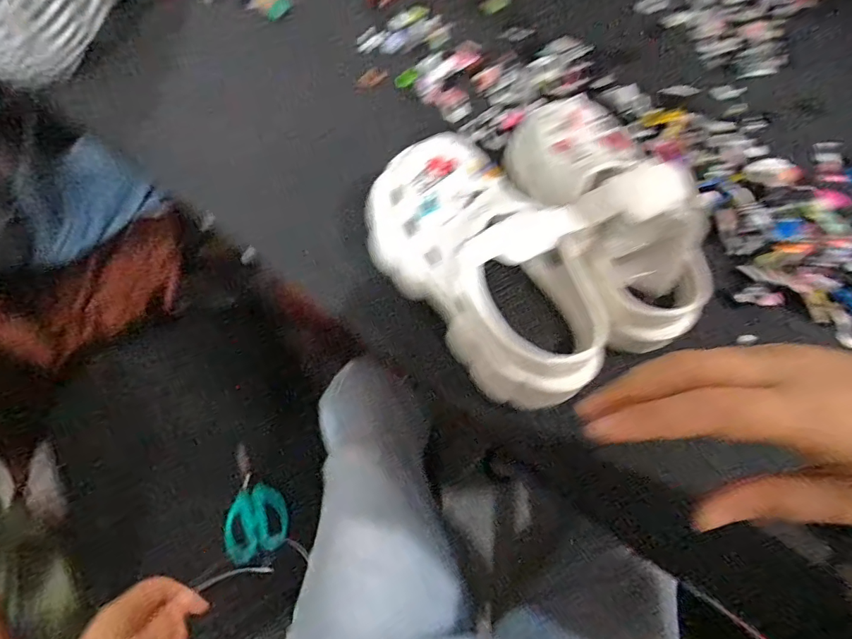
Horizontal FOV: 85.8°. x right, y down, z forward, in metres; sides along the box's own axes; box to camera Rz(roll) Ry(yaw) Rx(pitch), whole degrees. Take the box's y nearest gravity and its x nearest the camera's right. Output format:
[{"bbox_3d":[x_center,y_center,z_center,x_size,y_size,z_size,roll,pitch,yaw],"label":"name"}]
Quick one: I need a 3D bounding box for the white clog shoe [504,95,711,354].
[{"bbox_3d":[0.146,-0.104,0.403,0.107,0.115,0.248,-12,65,-8],"label":"white clog shoe"}]

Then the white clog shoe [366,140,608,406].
[{"bbox_3d":[0.042,-0.057,0.378,0.121,0.089,0.261,-28,68,-15],"label":"white clog shoe"}]

